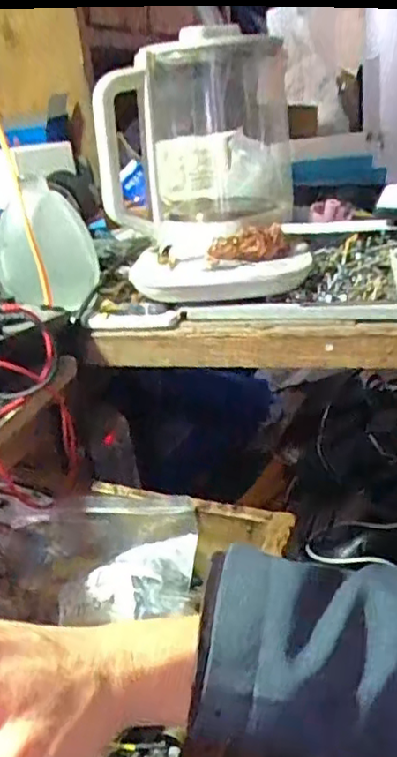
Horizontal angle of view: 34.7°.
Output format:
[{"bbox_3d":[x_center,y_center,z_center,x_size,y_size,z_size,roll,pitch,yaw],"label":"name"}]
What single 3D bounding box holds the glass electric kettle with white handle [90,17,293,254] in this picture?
[{"bbox_3d":[0.004,-0.239,0.639,0.164,0.177,0.174,2,27,17],"label":"glass electric kettle with white handle"}]

